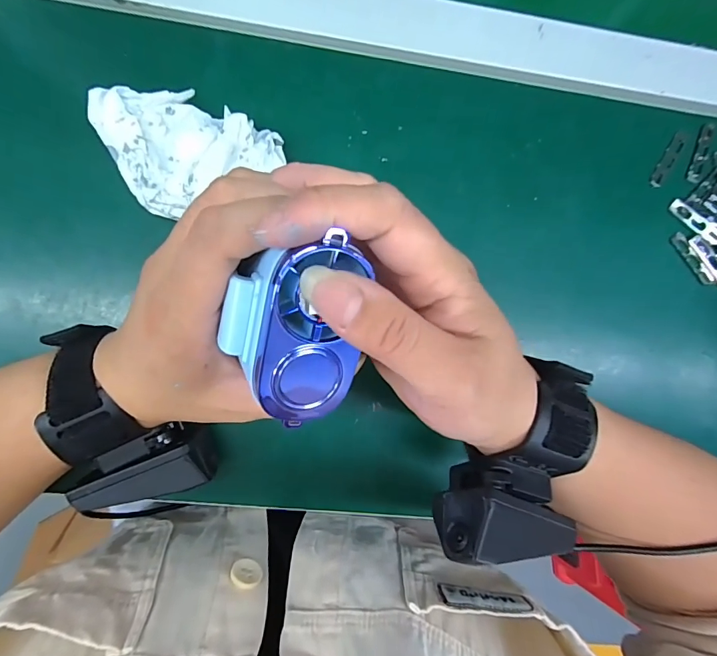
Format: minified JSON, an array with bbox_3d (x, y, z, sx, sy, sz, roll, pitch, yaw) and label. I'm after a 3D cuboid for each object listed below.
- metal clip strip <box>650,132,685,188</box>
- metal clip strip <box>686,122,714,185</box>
[{"bbox_3d":[0.219,-0.119,0.285,0.009,0.004,0.044,31,87,-5],"label":"metal clip strip"},{"bbox_3d":[0.244,-0.123,0.288,0.009,0.004,0.042,18,88,-5],"label":"metal clip strip"}]

